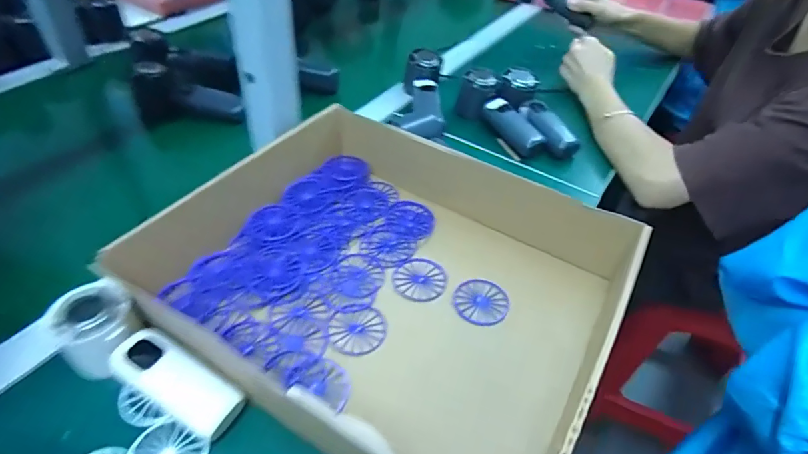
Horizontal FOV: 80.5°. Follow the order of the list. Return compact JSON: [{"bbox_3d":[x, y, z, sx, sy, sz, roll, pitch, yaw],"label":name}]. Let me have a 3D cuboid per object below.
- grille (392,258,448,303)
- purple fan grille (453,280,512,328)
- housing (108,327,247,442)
[{"bbox_3d":[0.015,0.051,0.456,0.047,0.008,0.051,3,45,-3],"label":"grille"},{"bbox_3d":[0.071,0.069,0.440,0.049,0.004,0.049,3,45,-3],"label":"purple fan grille"},{"bbox_3d":[-0.164,0.112,0.351,0.095,0.034,0.039,23,48,16],"label":"housing"}]

